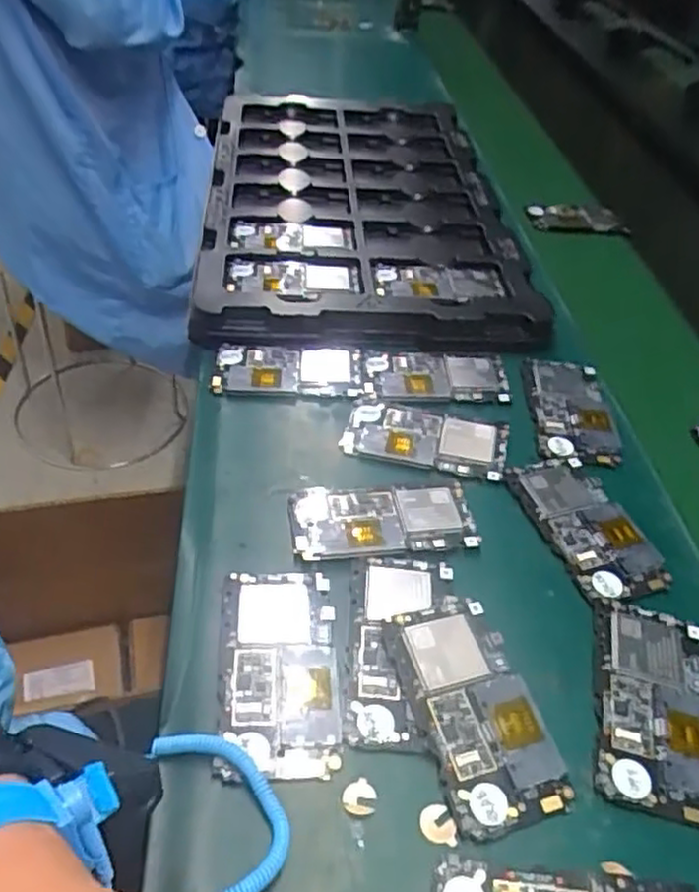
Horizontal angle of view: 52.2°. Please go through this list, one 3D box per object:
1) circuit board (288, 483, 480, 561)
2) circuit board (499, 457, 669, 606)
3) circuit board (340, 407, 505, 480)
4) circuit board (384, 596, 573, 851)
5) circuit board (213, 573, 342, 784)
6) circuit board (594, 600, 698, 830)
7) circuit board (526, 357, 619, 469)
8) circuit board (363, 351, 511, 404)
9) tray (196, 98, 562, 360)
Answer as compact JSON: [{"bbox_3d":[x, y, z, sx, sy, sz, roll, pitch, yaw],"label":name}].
[{"bbox_3d":[0.024,0.049,0.495,0.127,0.007,0.065,-2,44,-10],"label":"circuit board"},{"bbox_3d":[0.170,0.055,0.510,0.069,0.005,0.125,-8,45,-17],"label":"circuit board"},{"bbox_3d":[0.059,-0.007,0.563,0.125,0.007,0.065,12,43,4],"label":"circuit board"},{"bbox_3d":[0.070,0.145,0.397,0.064,0.009,0.126,-8,45,-17],"label":"circuit board"},{"bbox_3d":[-0.041,0.126,0.409,0.066,0.006,0.123,1,43,-7],"label":"circuit board"},{"bbox_3d":[0.178,0.149,0.412,0.068,0.004,0.127,14,43,7],"label":"circuit board"},{"bbox_3d":[0.188,-0.031,0.604,0.068,0.007,0.134,7,43,-1],"label":"circuit board"},{"bbox_3d":[0.078,-0.060,0.622,0.130,0.008,0.060,2,43,-7],"label":"circuit board"},{"bbox_3d":[0.010,-0.312,0.864,0.343,0.033,0.617,1,43,-7],"label":"tray"}]

